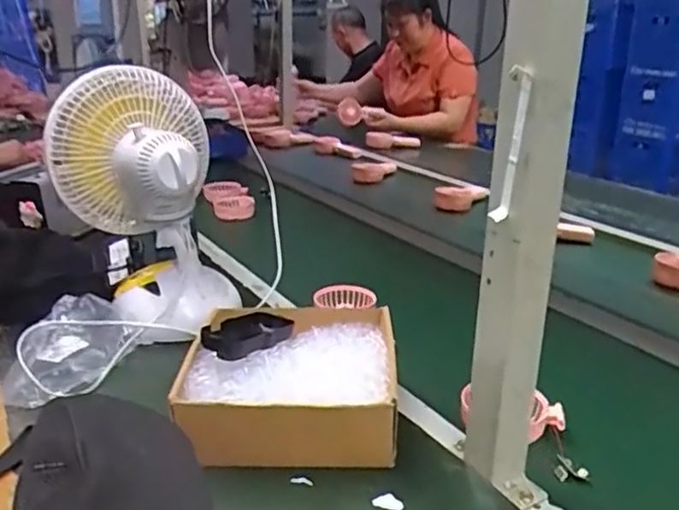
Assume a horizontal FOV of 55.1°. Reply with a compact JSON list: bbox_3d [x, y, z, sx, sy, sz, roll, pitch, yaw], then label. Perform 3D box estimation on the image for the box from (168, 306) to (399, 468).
[{"bbox_3d":[-0.048,0.123,0.677,0.205,0.082,0.215,0,19,0],"label":"box"}]

